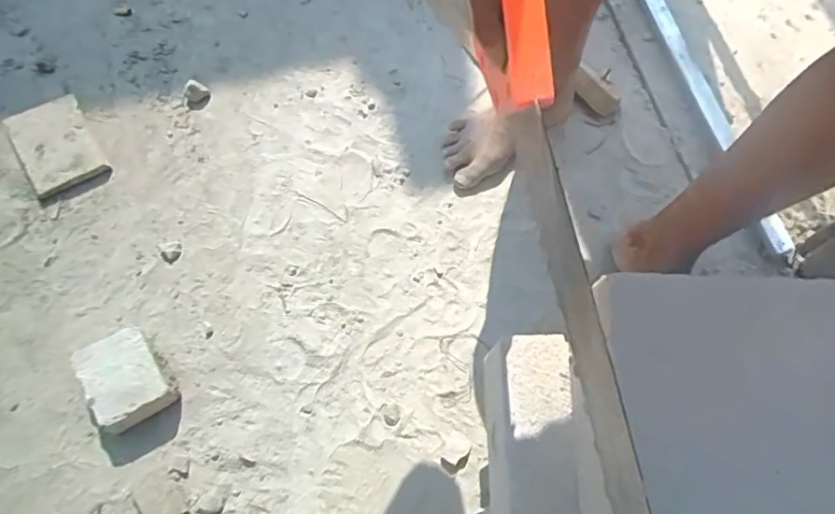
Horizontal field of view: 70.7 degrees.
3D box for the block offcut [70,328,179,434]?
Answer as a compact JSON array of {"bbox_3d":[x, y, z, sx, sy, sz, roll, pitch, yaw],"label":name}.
[{"bbox_3d":[-0.354,0.153,0.727,0.094,0.058,0.110,-31,75,-14],"label":"block offcut"}]

